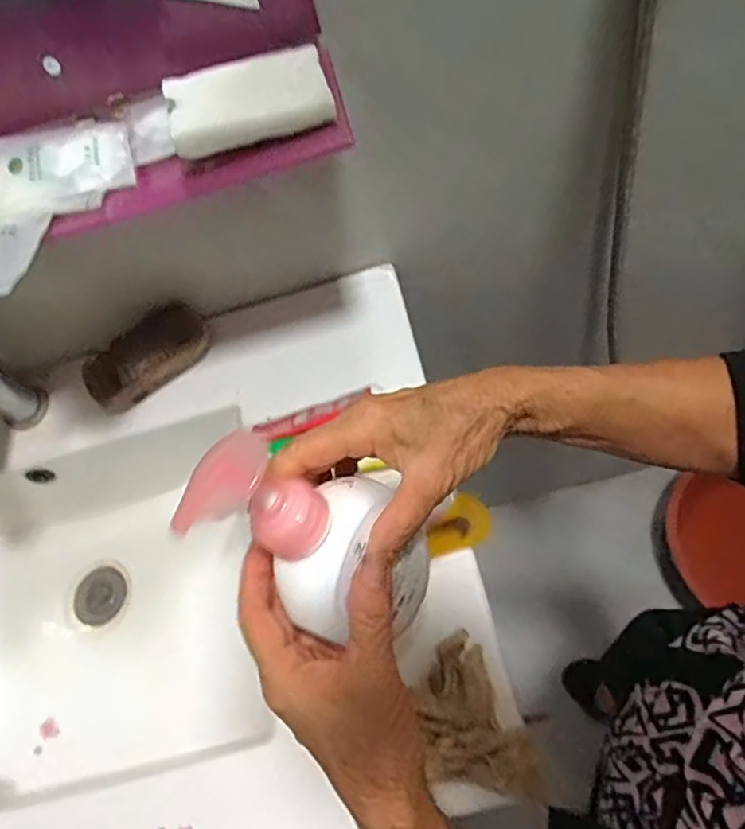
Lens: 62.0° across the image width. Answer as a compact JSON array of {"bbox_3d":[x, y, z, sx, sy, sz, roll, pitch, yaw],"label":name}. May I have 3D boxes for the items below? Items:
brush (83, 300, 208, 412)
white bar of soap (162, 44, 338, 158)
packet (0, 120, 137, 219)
[{"bbox_3d":[-0.217,-0.055,0.600,0.125,0.046,0.058,-37,65,-3],"label":"brush"},{"bbox_3d":[-0.076,-0.195,0.385,0.099,0.020,0.062,-12,59,-8],"label":"white bar of soap"},{"bbox_3d":[-0.215,-0.157,0.401,0.115,0.014,0.074,-14,59,-9],"label":"packet"}]

